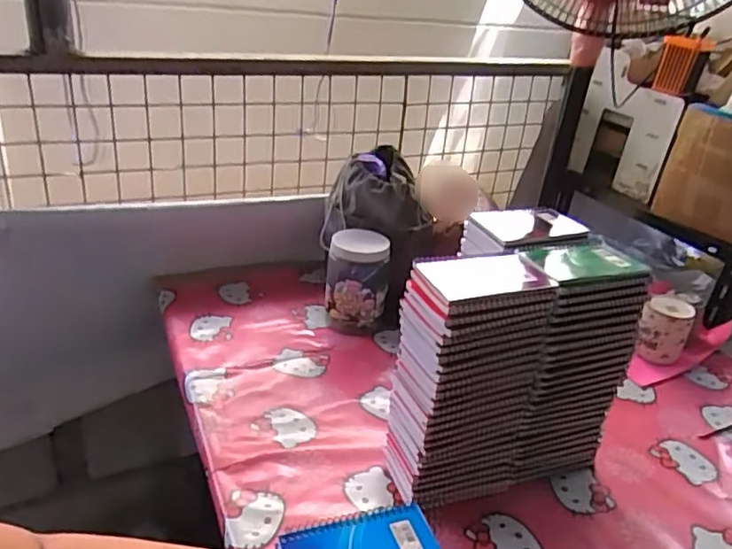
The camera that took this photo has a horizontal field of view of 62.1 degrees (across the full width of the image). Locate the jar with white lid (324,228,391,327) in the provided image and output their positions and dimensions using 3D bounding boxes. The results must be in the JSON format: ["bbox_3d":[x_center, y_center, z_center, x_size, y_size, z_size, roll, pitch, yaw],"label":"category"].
[{"bbox_3d":[-0.015,0.014,1.026,0.100,0.155,0.093,5,27,-3],"label":"jar with white lid"}]

